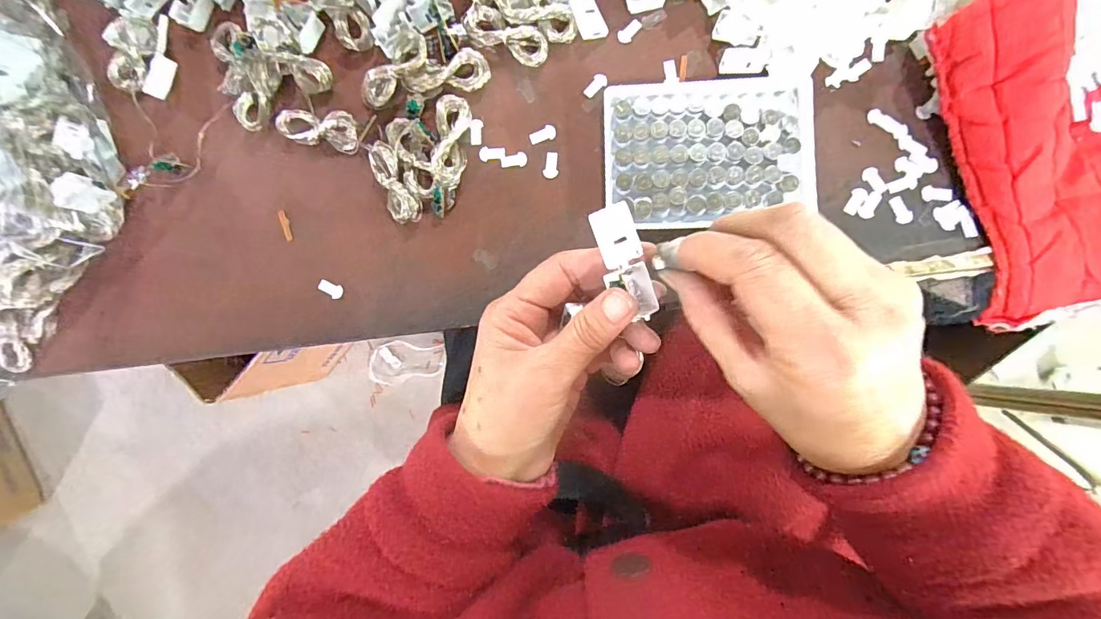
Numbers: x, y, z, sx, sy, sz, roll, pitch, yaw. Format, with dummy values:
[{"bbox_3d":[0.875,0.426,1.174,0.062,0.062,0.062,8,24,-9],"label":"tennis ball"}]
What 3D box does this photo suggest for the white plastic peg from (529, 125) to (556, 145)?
[{"bbox_3d":[-0.005,-0.118,0.316,0.018,0.004,0.009,-23,87,4],"label":"white plastic peg"}]

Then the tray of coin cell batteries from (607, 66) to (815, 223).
[{"bbox_3d":[0.101,-0.104,0.299,0.128,0.010,0.094,-2,88,5],"label":"tray of coin cell batteries"}]

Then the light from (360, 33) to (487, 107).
[{"bbox_3d":[-0.086,-0.162,0.317,0.085,0.013,0.033,-9,88,5],"label":"light"}]

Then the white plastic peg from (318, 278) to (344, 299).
[{"bbox_3d":[-0.154,-0.014,0.326,0.019,0.004,0.010,28,91,5],"label":"white plastic peg"}]

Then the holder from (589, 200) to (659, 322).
[{"bbox_3d":[0.037,-0.023,0.224,0.021,0.015,0.055,-24,105,6],"label":"holder"}]

